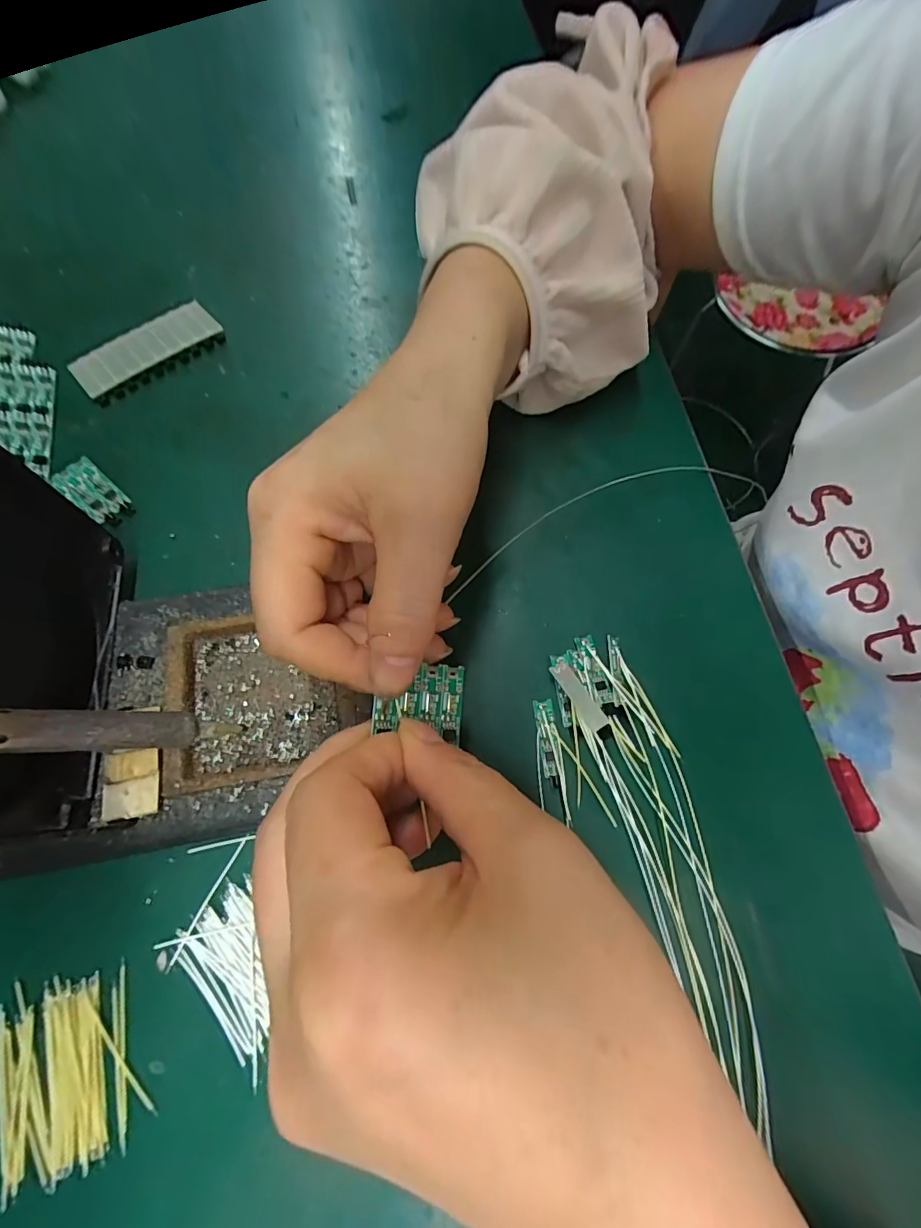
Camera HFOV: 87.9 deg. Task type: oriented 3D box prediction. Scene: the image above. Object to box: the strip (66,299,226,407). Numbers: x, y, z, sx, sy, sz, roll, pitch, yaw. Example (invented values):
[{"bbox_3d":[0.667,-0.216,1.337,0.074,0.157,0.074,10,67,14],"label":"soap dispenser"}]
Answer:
[{"bbox_3d":[-0.177,-0.150,0.270,0.078,0.008,0.038,-39,75,-14],"label":"strip"}]

